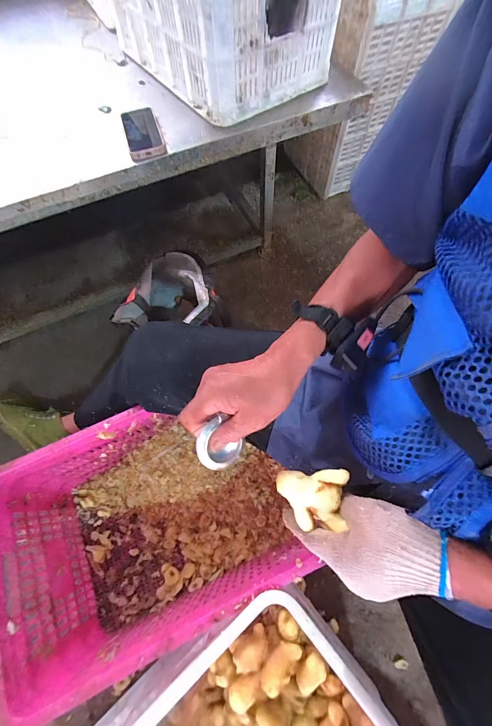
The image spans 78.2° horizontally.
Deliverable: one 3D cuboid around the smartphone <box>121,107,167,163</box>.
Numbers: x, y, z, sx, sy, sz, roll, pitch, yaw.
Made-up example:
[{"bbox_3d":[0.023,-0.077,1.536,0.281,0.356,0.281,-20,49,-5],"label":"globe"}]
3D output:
[{"bbox_3d":[-0.220,-0.493,0.647,0.073,0.017,0.146,-16,67,-7],"label":"smartphone"}]

